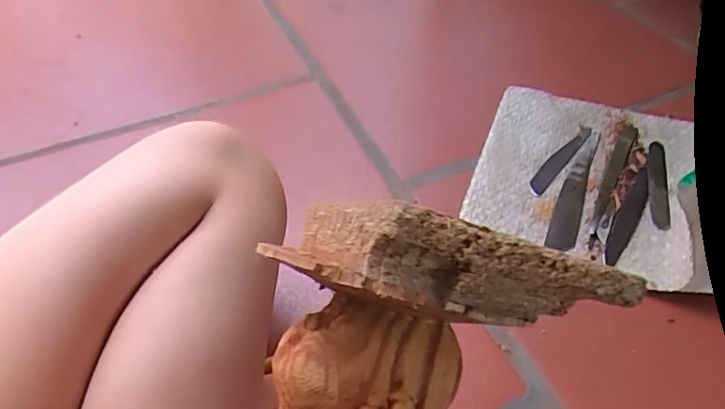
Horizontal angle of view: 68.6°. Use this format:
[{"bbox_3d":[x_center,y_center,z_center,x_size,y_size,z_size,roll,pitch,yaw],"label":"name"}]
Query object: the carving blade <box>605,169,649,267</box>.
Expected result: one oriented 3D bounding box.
[{"bbox_3d":[0.280,0.011,0.561,0.022,0.008,0.151,29,51,21],"label":"carving blade"}]

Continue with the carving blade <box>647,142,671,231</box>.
[{"bbox_3d":[0.331,-0.026,0.595,0.022,0.004,0.146,15,48,13],"label":"carving blade"}]

